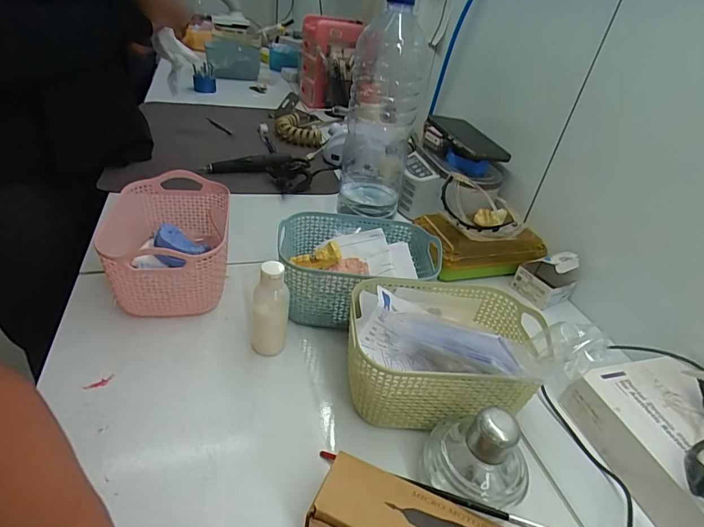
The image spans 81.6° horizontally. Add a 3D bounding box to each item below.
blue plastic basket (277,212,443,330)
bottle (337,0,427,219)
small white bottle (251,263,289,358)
[{"bbox_3d":[0.009,0.010,0.467,0.172,0.081,0.129,0,36,-13],"label":"blue plastic basket"},{"bbox_3d":[0.039,-0.202,0.526,0.089,0.245,0.089,10,35,0],"label":"bottle"},{"bbox_3d":[-0.078,0.051,0.385,0.034,0.107,0.028,2,35,-11],"label":"small white bottle"}]

